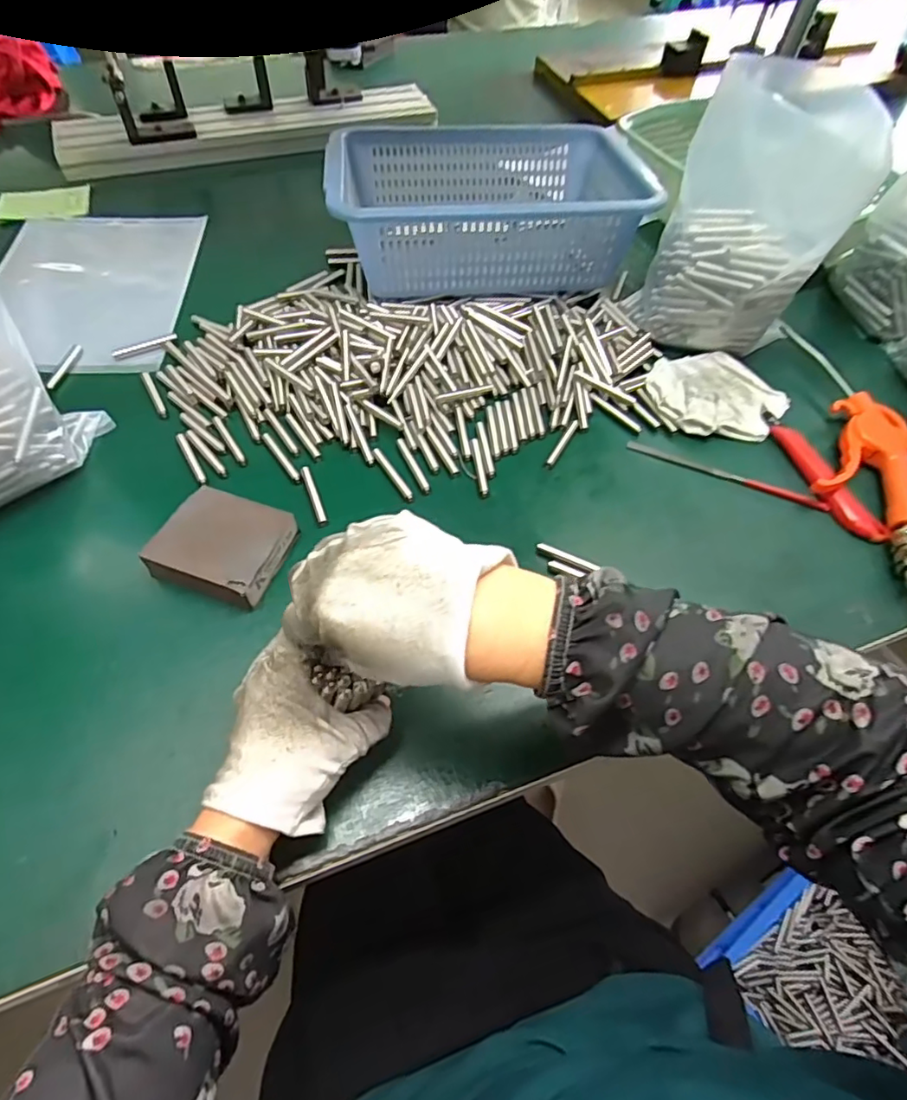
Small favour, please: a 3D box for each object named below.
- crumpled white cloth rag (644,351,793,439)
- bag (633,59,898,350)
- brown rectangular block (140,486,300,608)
[{"bbox_3d":[0.231,-0.140,0.515,0.110,0.021,0.106,-24,61,-17],"label":"crumpled white cloth rag"},{"bbox_3d":[0.254,-0.280,0.497,0.131,0.203,0.112,20,58,11],"label":"bag"},{"bbox_3d":[-0.158,-0.002,0.406,0.085,0.024,0.071,17,57,9],"label":"brown rectangular block"}]

